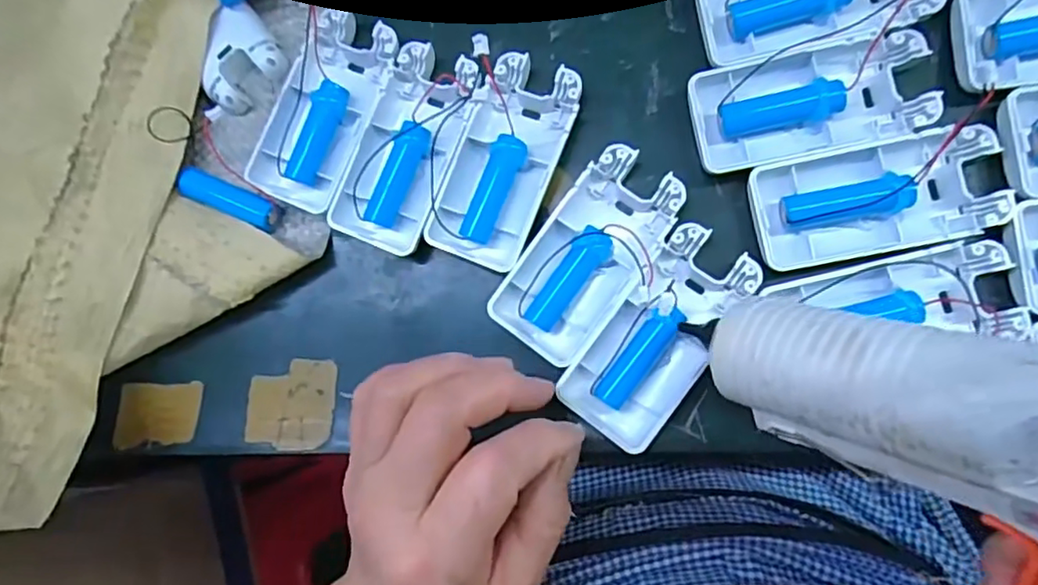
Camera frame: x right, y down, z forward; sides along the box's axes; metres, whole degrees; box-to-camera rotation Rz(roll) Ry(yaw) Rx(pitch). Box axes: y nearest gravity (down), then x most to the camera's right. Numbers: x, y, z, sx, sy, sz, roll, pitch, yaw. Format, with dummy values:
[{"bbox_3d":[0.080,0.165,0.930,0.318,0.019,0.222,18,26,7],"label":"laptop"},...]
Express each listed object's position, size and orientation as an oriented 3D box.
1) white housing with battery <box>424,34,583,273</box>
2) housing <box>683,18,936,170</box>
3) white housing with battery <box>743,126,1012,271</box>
[{"bbox_3d":[-0.007,-0.059,0.277,0.048,0.014,0.093,17,87,10],"label":"white housing with battery"},{"bbox_3d":[0.120,-0.080,0.258,0.091,0.015,0.046,-11,83,8],"label":"housing"},{"bbox_3d":[0.143,-0.037,0.252,0.091,0.016,0.044,-10,83,8],"label":"white housing with battery"}]

